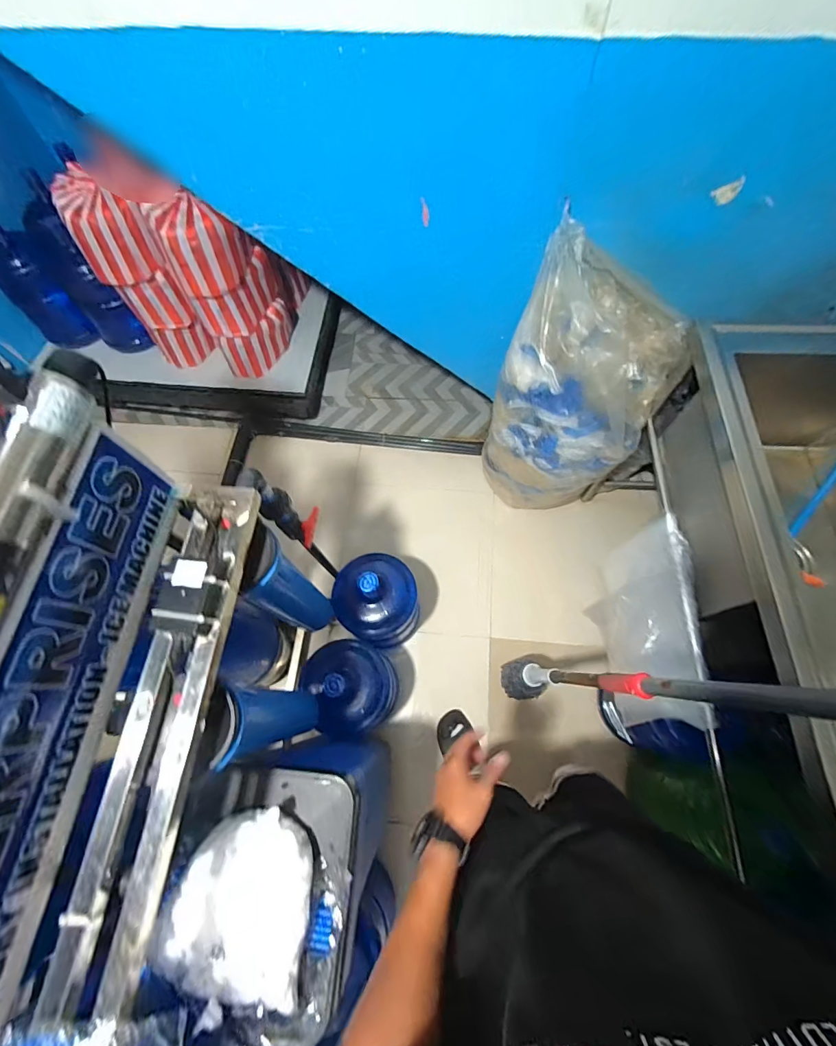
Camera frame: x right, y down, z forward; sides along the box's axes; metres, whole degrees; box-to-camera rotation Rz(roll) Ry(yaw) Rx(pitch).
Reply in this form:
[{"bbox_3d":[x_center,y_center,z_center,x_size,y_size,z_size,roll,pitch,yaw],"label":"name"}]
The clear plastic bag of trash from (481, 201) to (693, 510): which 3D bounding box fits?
[{"bbox_3d":[0.462,-0.359,1.239,0.420,0.796,0.353,24,70,11],"label":"clear plastic bag of trash"}]

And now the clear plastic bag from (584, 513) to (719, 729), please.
[{"bbox_3d":[0.608,0.271,1.122,0.124,0.352,0.491,-1,68,1],"label":"clear plastic bag"}]

